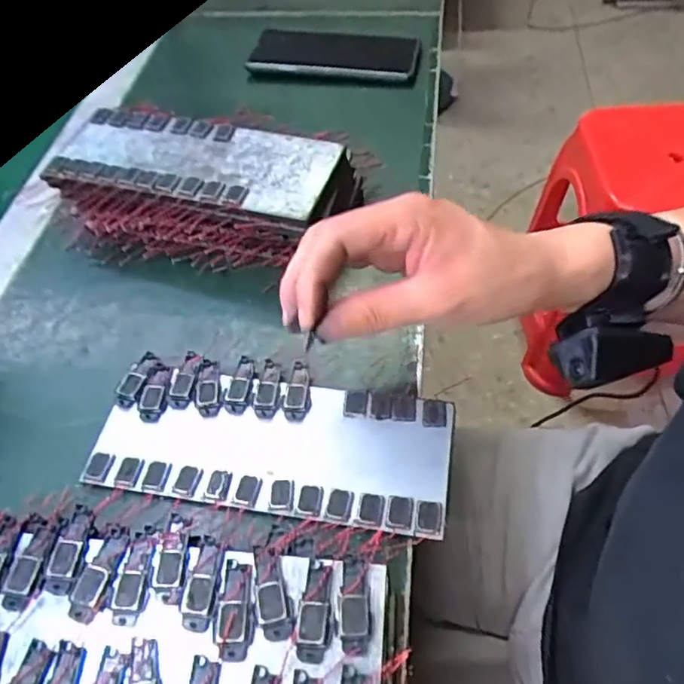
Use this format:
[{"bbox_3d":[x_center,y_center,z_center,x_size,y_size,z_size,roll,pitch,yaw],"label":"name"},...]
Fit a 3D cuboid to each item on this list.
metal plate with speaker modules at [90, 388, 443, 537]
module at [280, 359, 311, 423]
[{"bbox_3d":[-0.039,0.059,0.341,0.201,0.010,0.081,6,55,8],"label":"metal plate with speaker modules"},{"bbox_3d":[-0.028,0.026,0.358,0.017,0.008,0.044,-7,54,-1],"label":"module"}]

